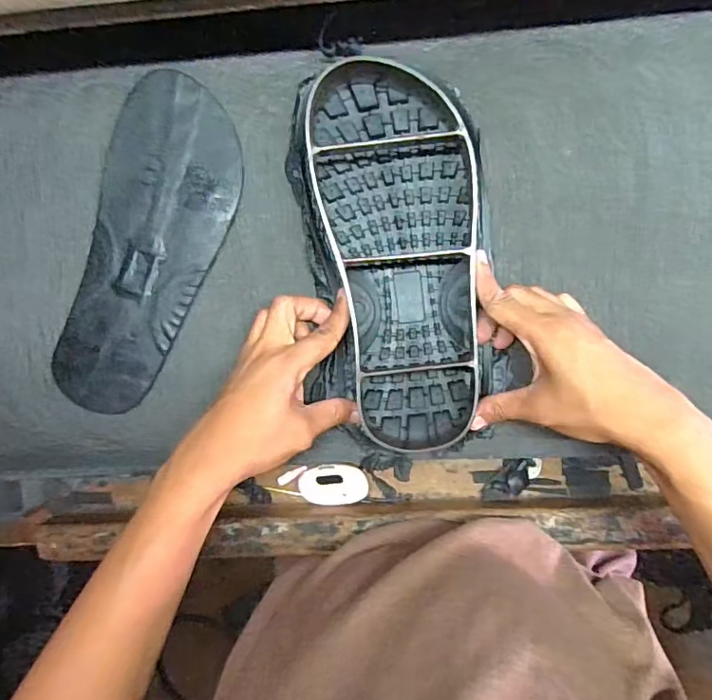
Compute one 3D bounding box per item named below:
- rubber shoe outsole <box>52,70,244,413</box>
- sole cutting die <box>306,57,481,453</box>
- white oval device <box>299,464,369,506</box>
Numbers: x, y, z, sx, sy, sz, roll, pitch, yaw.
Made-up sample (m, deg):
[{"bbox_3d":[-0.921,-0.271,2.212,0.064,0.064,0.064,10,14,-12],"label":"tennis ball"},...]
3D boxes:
[{"bbox_3d":[-0.166,-0.078,0.431,0.106,0.006,0.265,18,96,3],"label":"rubber shoe outsole"},{"bbox_3d":[0.038,-0.069,0.400,0.118,0.049,0.299,-7,94,5],"label":"sole cutting die"},{"bbox_3d":[-0.020,0.121,0.485,0.061,0.014,0.039,-1,94,5],"label":"white oval device"}]

